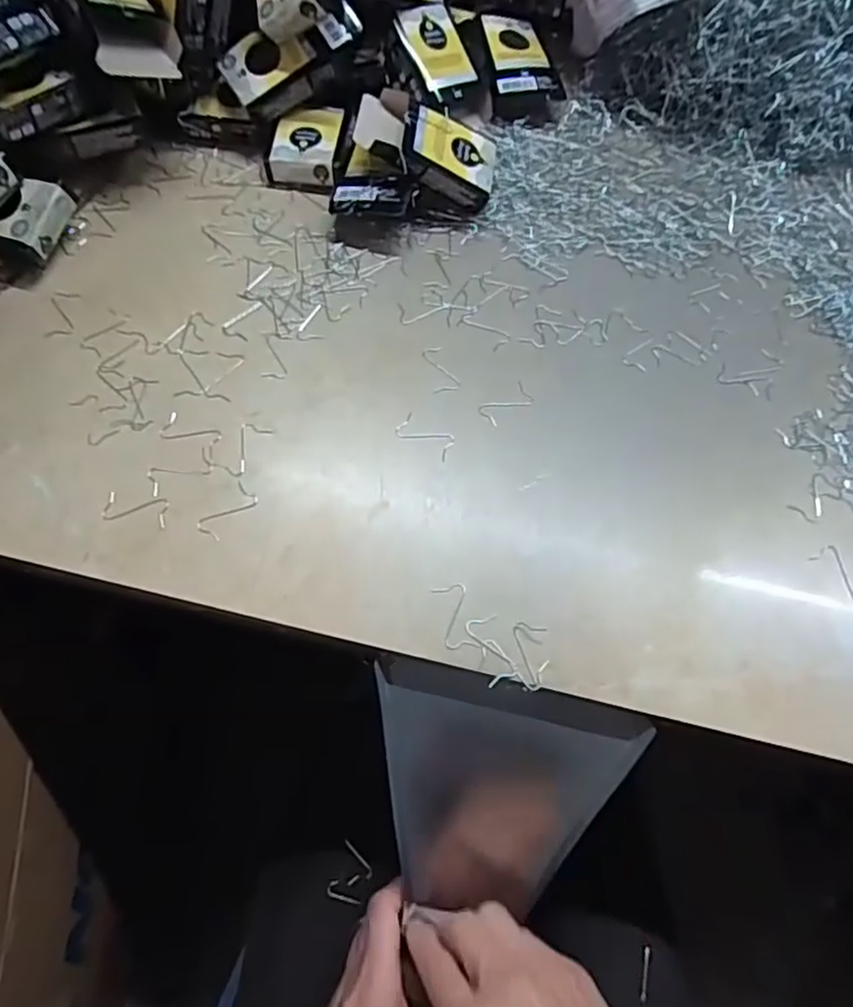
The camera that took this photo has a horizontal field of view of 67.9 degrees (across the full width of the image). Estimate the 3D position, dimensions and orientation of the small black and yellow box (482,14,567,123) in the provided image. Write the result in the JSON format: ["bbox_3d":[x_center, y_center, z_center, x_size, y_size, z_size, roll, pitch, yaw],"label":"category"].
[{"bbox_3d":[0.073,-0.352,0.509,0.053,0.026,0.098,-8,66,-5],"label":"small black and yellow box"}]

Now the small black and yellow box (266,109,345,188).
[{"bbox_3d":[-0.086,-0.265,0.469,0.049,0.021,0.066,8,65,2],"label":"small black and yellow box"}]

